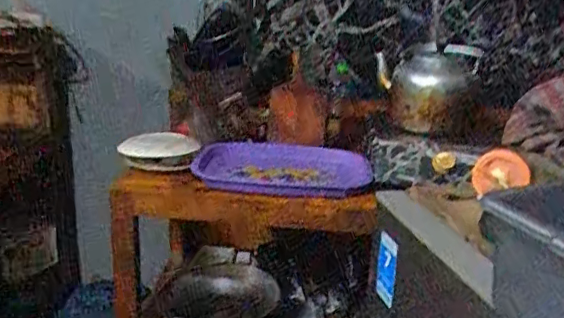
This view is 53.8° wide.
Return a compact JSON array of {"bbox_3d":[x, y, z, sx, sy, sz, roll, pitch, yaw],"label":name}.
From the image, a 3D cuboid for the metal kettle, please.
[{"bbox_3d":[0.363,-0.196,1.433,0.241,0.189,0.240,7,18,12],"label":"metal kettle"}]

